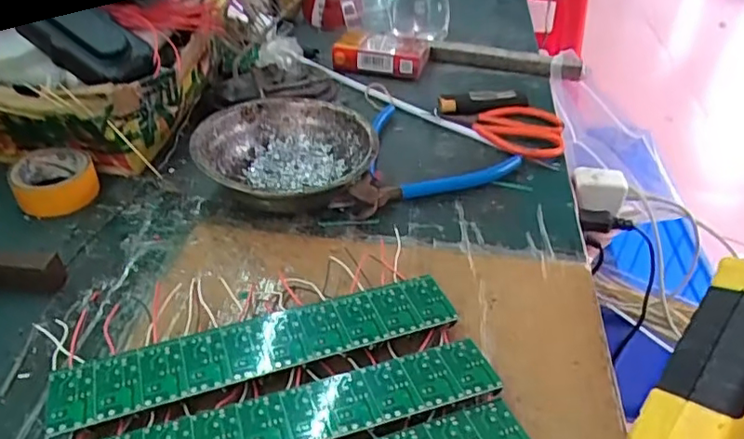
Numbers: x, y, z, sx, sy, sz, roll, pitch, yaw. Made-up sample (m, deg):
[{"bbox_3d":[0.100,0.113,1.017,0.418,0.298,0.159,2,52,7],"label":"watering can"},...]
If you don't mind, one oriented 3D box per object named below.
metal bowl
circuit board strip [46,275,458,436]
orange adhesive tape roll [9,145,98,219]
[{"bbox_3d":[-0.061,-0.043,0.423,0.123,0.040,0.120,1,39,-1],"label":"metal bowl"},{"bbox_3d":[-0.055,0.069,0.304,0.199,0.019,0.038,-12,41,-17],"label":"circuit board strip"},{"bbox_3d":[-0.225,-0.029,0.414,0.053,0.023,0.058,1,39,-1],"label":"orange adhesive tape roll"}]

